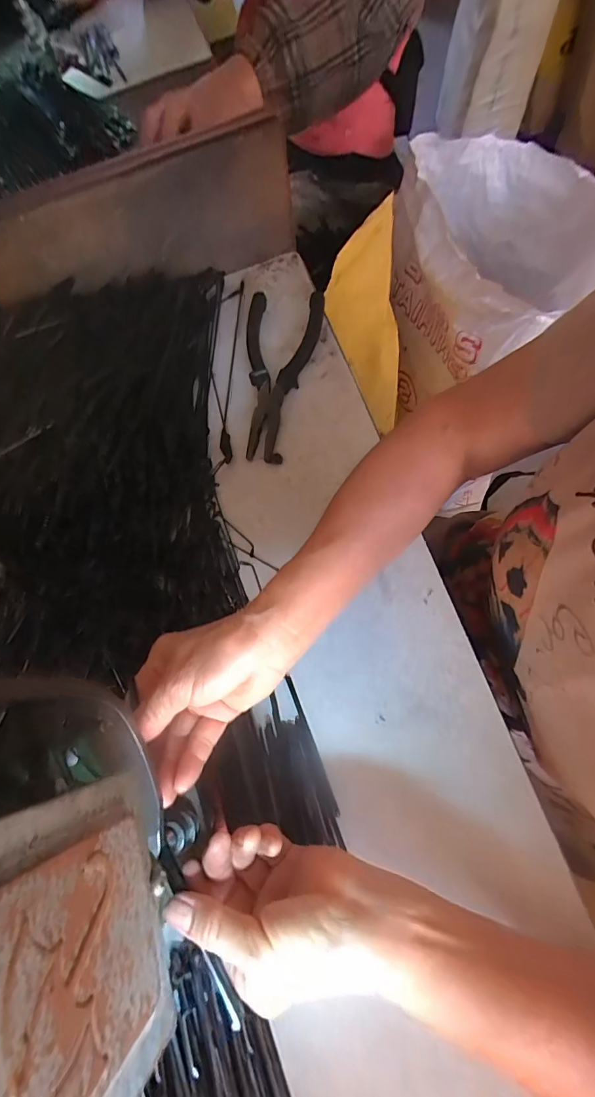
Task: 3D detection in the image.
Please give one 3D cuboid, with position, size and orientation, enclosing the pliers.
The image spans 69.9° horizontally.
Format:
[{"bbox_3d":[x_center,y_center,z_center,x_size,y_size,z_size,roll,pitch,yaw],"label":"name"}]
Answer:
[{"bbox_3d":[-0.019,-0.165,0.403,0.072,0.022,0.174,3,72,8],"label":"pliers"}]

